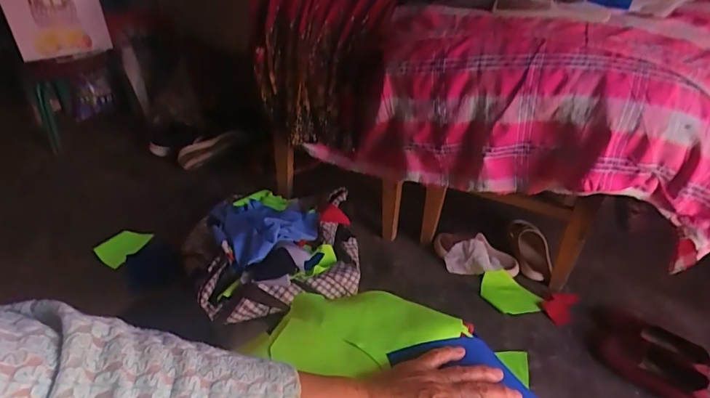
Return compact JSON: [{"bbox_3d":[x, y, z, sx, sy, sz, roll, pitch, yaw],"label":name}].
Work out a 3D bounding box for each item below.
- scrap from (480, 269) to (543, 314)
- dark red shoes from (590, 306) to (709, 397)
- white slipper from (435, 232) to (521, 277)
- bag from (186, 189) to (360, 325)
[{"bbox_3d":[0.393,0.243,1.148,0.150,0.025,0.110,26,44,29],"label":"scrap"},{"bbox_3d":[0.639,0.345,0.988,0.221,0.066,0.159,21,42,25],"label":"dark red shoes"},{"bbox_3d":[0.328,0.159,1.226,0.225,0.092,0.089,7,38,8],"label":"white slipper"},{"bbox_3d":[-0.218,0.102,1.167,0.432,0.119,0.415,-9,38,-13],"label":"bag"}]

